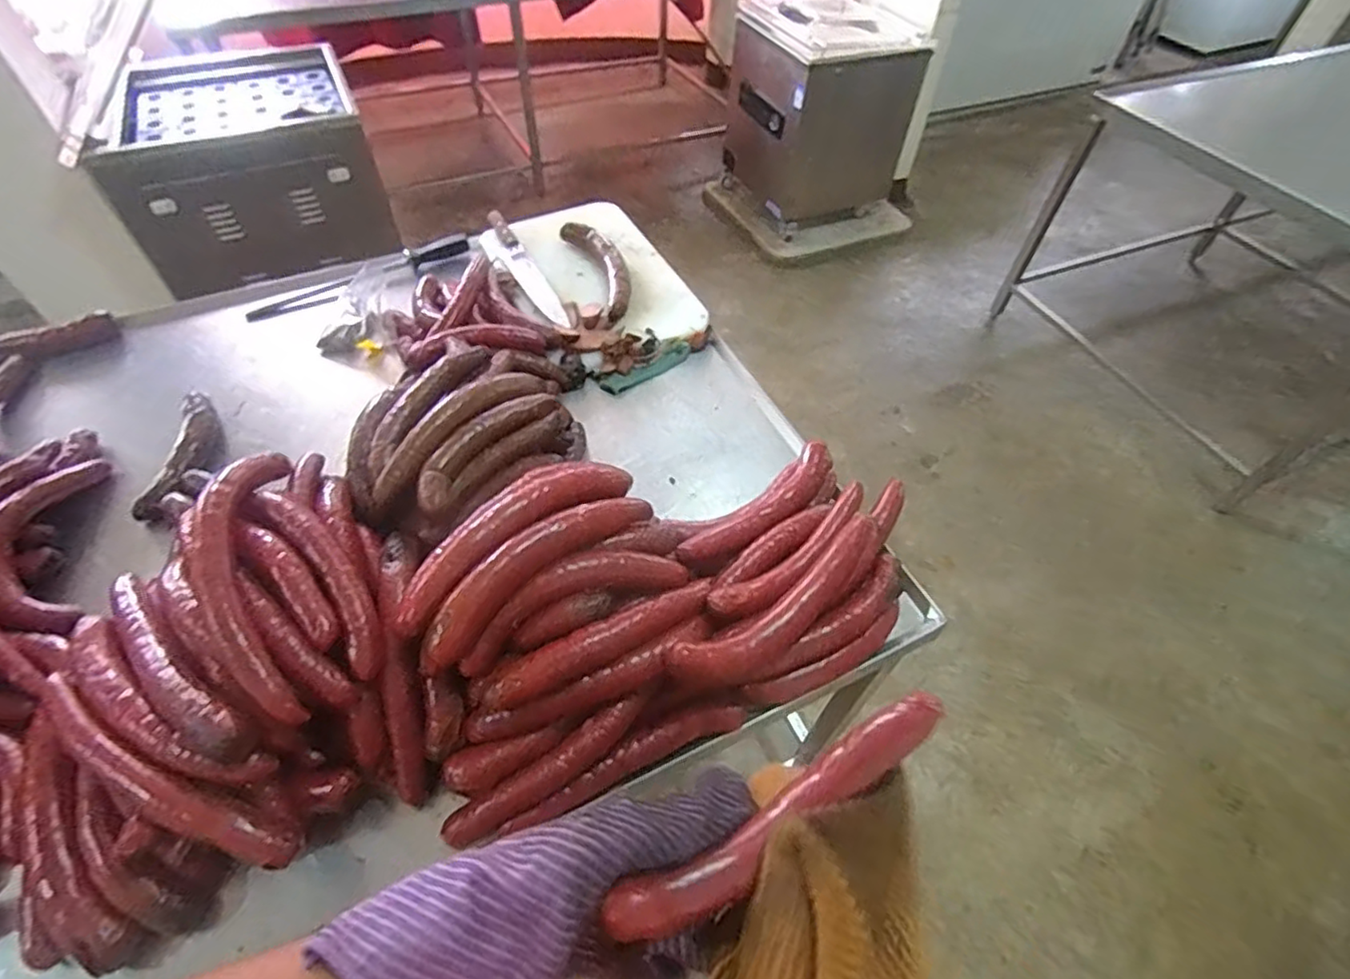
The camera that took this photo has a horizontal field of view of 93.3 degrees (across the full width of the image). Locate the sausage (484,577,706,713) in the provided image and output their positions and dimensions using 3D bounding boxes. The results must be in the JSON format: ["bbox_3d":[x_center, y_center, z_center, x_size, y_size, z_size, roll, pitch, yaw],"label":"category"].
[{"bbox_3d":[-0.072,0.157,0.669,0.274,0.050,0.045,-27,58,-20],"label":"sausage"}]

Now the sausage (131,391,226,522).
[{"bbox_3d":[-0.714,-0.053,0.938,0.064,0.041,0.228,-4,53,-4],"label":"sausage"}]

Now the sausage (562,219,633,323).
[{"bbox_3d":[-0.134,-0.415,1.181,0.075,0.038,0.293,-18,55,-15],"label":"sausage"}]

